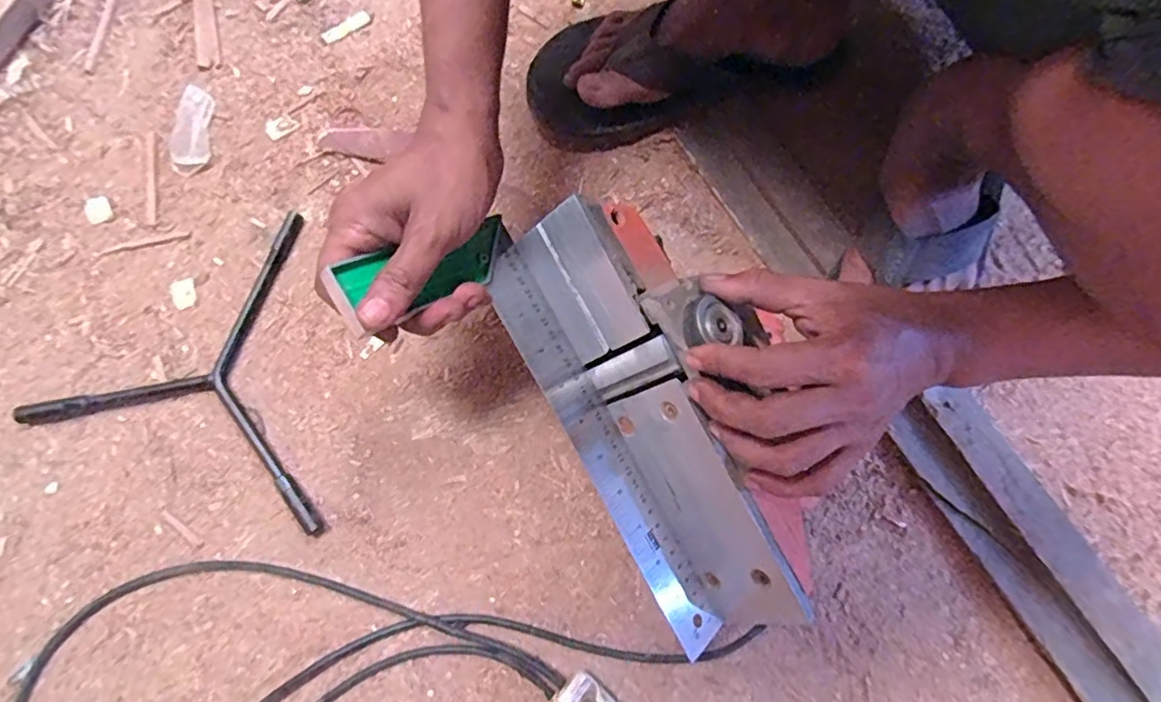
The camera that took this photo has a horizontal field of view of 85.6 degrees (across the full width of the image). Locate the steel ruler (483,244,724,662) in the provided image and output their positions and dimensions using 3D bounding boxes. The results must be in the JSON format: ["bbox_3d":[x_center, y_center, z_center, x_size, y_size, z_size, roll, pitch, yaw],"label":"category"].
[{"bbox_3d":[0.014,0.062,0.392,0.035,0.007,0.269,-30,92,-32],"label":"steel ruler"}]

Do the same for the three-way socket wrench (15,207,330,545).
[{"bbox_3d":[-0.313,0.025,0.473,0.211,0.020,0.245,-8,79,-2],"label":"three-way socket wrench"}]

